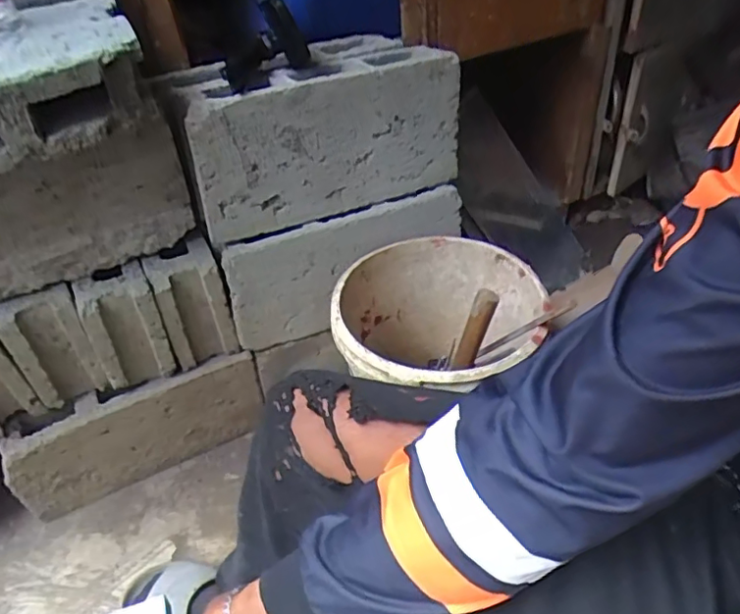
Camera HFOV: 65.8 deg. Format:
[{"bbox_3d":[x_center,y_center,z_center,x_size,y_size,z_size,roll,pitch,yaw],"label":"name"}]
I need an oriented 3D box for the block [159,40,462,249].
[{"bbox_3d":[-0.090,-0.279,0.881,0.414,0.200,0.203,-23,45,-21],"label":"block"}]

